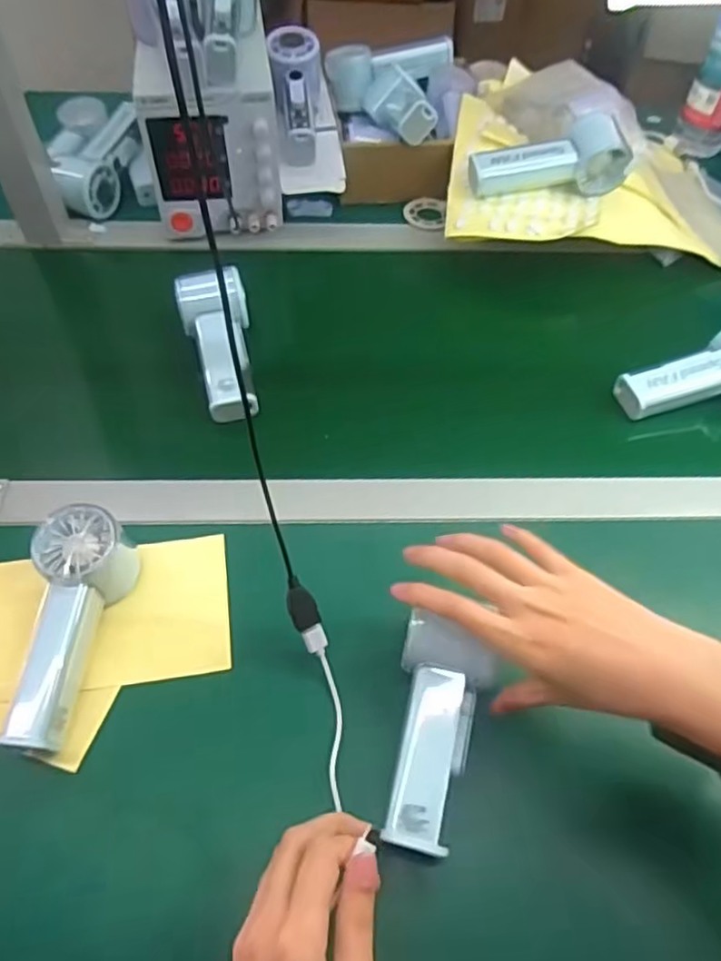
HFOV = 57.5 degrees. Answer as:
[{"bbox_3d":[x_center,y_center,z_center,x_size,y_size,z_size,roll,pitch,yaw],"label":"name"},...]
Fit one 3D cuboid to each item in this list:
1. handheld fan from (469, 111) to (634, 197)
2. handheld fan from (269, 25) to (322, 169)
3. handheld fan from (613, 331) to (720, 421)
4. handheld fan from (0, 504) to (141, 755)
[{"bbox_3d":[0.188,-0.321,0.665,0.154,0.053,0.061,-6,54,-8],"label":"handheld fan"},{"bbox_3d":[-0.069,-0.409,0.707,0.054,0.060,0.157,-2,80,-5],"label":"handheld fan"},{"bbox_3d":[0.303,-0.099,0.579,0.142,0.048,0.060,-11,55,-11],"label":"handheld fan"},{"bbox_3d":[-0.192,0.096,0.436,0.055,0.057,0.153,5,69,0],"label":"handheld fan"}]

